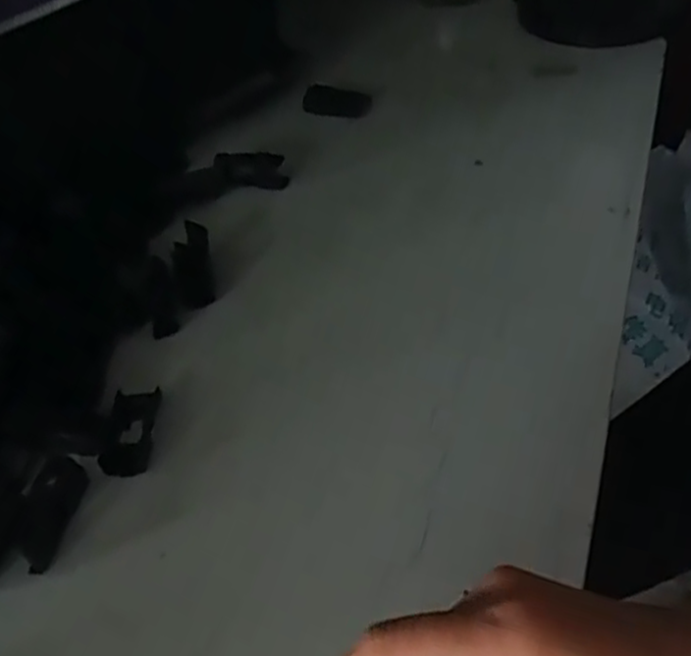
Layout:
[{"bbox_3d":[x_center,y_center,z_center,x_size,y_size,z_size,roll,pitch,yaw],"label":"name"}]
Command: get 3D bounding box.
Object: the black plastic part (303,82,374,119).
[{"bbox_3d":[-0.007,-0.186,0.611,0.055,0.015,0.023,11,48,16],"label":"black plastic part"}]

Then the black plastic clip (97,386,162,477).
[{"bbox_3d":[-0.116,0.056,0.402,0.025,0.006,0.052,-3,45,3],"label":"black plastic clip"}]

